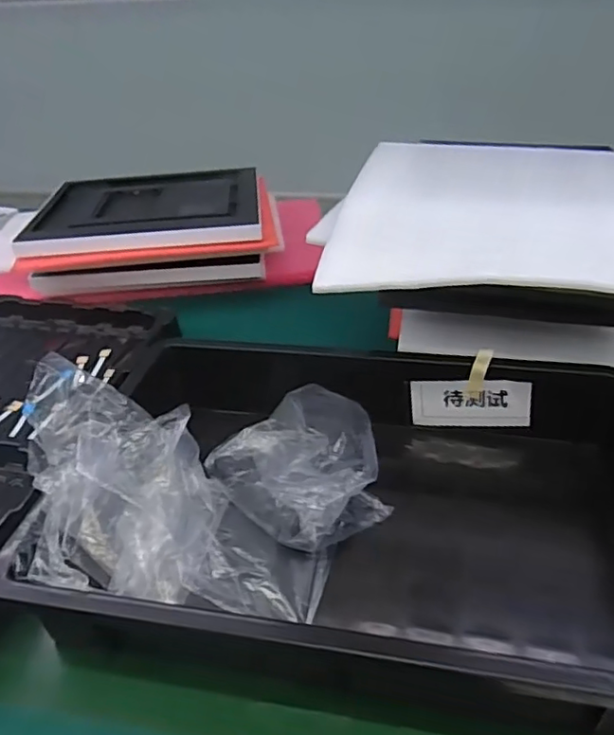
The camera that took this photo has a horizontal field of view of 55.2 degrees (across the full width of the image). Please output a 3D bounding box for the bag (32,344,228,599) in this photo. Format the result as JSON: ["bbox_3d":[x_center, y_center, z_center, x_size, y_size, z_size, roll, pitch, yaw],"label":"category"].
[{"bbox_3d":[-0.134,0.081,0.434,0.132,0.095,0.167,-10,38,-12],"label":"bag"}]

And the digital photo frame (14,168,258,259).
[{"bbox_3d":[-0.217,-0.231,0.819,0.298,0.025,0.247,-5,36,-3],"label":"digital photo frame"}]

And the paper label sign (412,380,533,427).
[{"bbox_3d":[0.152,0.034,0.549,0.106,0.048,0.004,-1,24,18],"label":"paper label sign"}]

